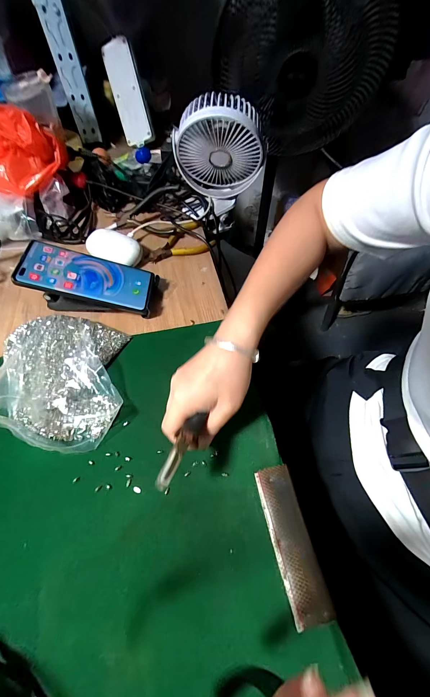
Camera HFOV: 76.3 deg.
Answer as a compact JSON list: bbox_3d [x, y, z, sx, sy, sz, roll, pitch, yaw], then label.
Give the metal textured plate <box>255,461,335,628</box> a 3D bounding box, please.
[{"bbox_3d":[0.069,0.172,0.250,0.035,0.008,0.117,-11,58,-7],"label":"metal textured plate"}]

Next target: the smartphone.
[{"bbox_3d":[-0.169,-0.097,0.370,0.162,0.010,0.072,11,56,-16],"label":"smartphone"}]

